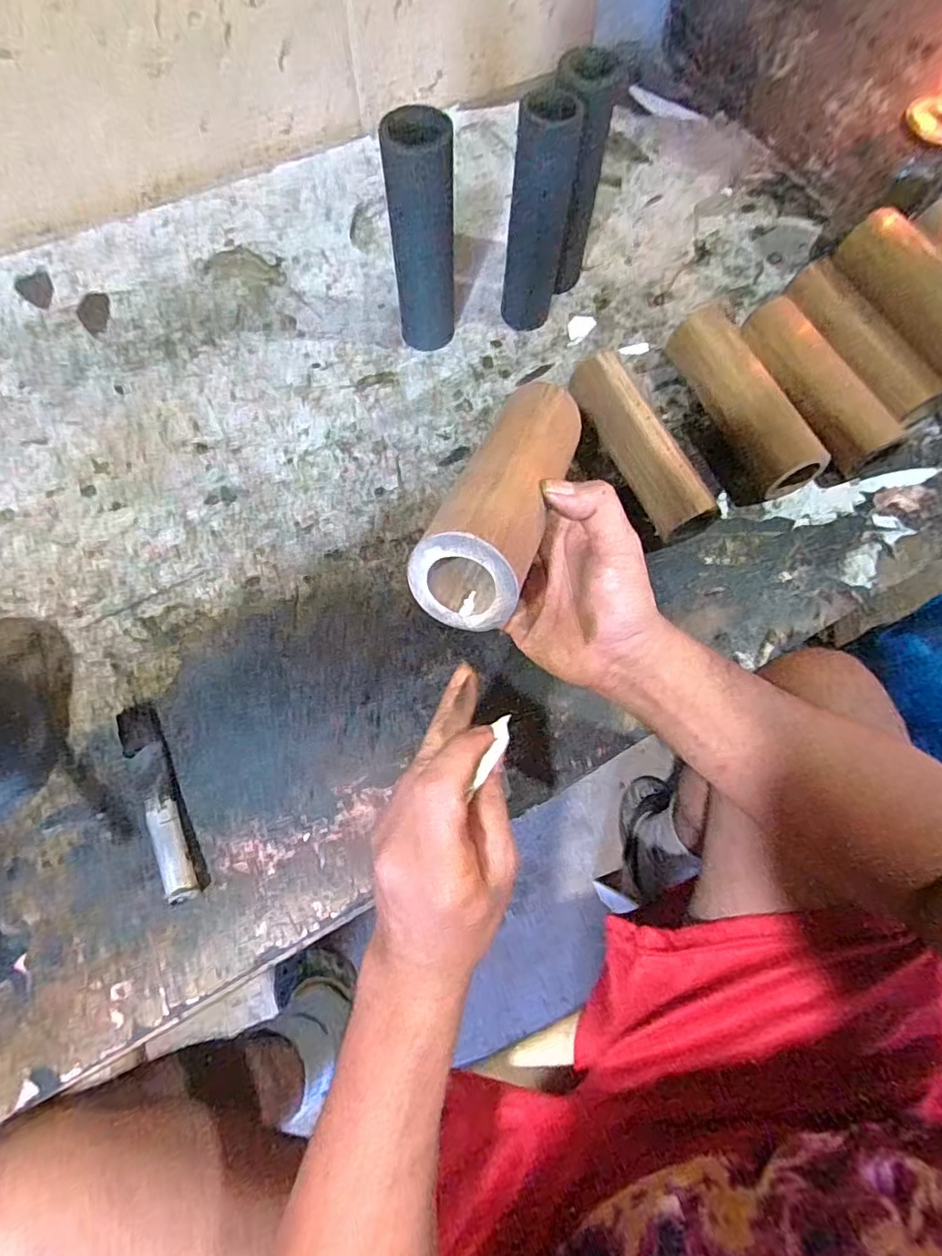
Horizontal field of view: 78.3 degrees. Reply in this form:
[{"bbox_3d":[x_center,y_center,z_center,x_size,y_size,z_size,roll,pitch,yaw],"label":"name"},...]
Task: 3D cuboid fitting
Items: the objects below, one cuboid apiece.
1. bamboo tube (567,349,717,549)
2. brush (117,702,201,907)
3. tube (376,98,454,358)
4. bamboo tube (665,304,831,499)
[{"bbox_3d":[0.146,-0.154,0.501,0.051,0.054,0.178,-24,69,-10],"label":"bamboo tube"},{"bbox_3d":[-0.218,0.117,0.397,0.027,0.022,0.140,-23,71,-11],"label":"brush"},{"bbox_3d":[-0.041,-0.320,0.493,0.055,0.182,0.048,-2,68,-3],"label":"tube"},{"bbox_3d":[0.242,-0.201,0.523,0.049,0.056,0.186,-24,71,-11],"label":"bamboo tube"}]

